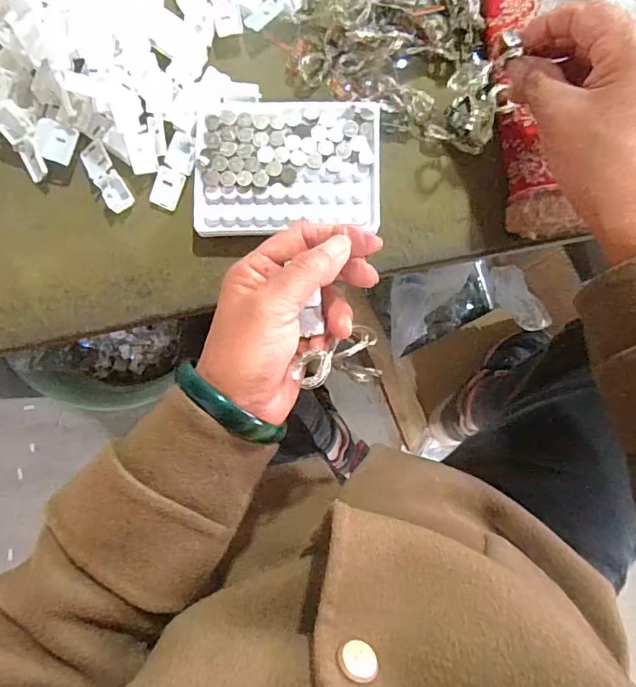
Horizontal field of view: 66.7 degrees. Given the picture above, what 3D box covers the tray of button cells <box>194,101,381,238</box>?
[{"bbox_3d":[-0.022,-0.125,0.345,0.129,0.018,0.094,0,86,1],"label":"tray of button cells"}]

